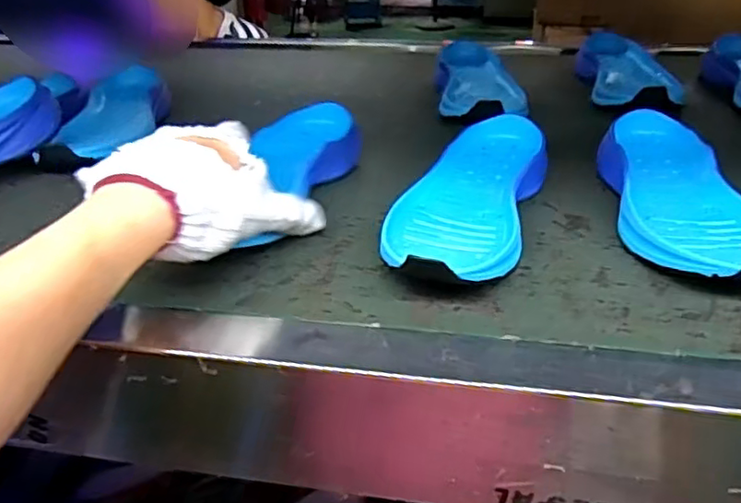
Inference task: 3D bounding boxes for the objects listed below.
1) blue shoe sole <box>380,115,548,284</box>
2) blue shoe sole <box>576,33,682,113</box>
[{"bbox_3d":[0.070,-0.039,0.454,0.090,0.051,0.214,10,32,18],"label":"blue shoe sole"},{"bbox_3d":[0.303,-0.212,0.734,0.101,0.036,0.256,5,31,11],"label":"blue shoe sole"}]

